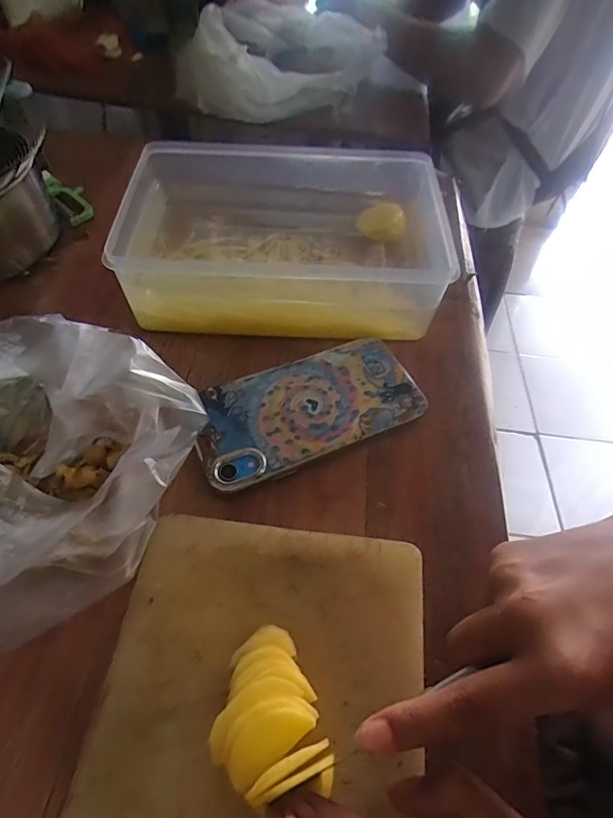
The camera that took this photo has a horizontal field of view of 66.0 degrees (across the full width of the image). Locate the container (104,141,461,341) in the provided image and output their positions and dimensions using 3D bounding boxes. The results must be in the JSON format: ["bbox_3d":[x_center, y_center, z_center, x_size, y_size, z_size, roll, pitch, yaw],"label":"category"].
[{"bbox_3d":[-0.016,-0.135,0.366,0.228,0.064,0.157,5,54,-2],"label":"container"}]

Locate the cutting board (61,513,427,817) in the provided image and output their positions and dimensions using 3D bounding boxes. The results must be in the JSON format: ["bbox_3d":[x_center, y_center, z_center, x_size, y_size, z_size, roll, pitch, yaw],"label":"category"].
[{"bbox_3d":[-0.025,0.164,0.192,0.144,0.008,0.242,8,55,2],"label":"cutting board"}]

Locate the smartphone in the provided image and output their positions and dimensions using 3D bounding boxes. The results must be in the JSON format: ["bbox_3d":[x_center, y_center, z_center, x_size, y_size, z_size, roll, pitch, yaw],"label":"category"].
[{"bbox_3d":[0.002,0.000,0.312,0.146,0.009,0.075,-17,58,-17],"label":"smartphone"}]

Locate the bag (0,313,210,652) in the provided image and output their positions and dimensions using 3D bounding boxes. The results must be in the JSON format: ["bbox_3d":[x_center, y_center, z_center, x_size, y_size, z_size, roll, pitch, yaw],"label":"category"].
[{"bbox_3d":[-0.134,0.021,0.225,0.126,0.105,0.164,23,56,11],"label":"bag"}]

